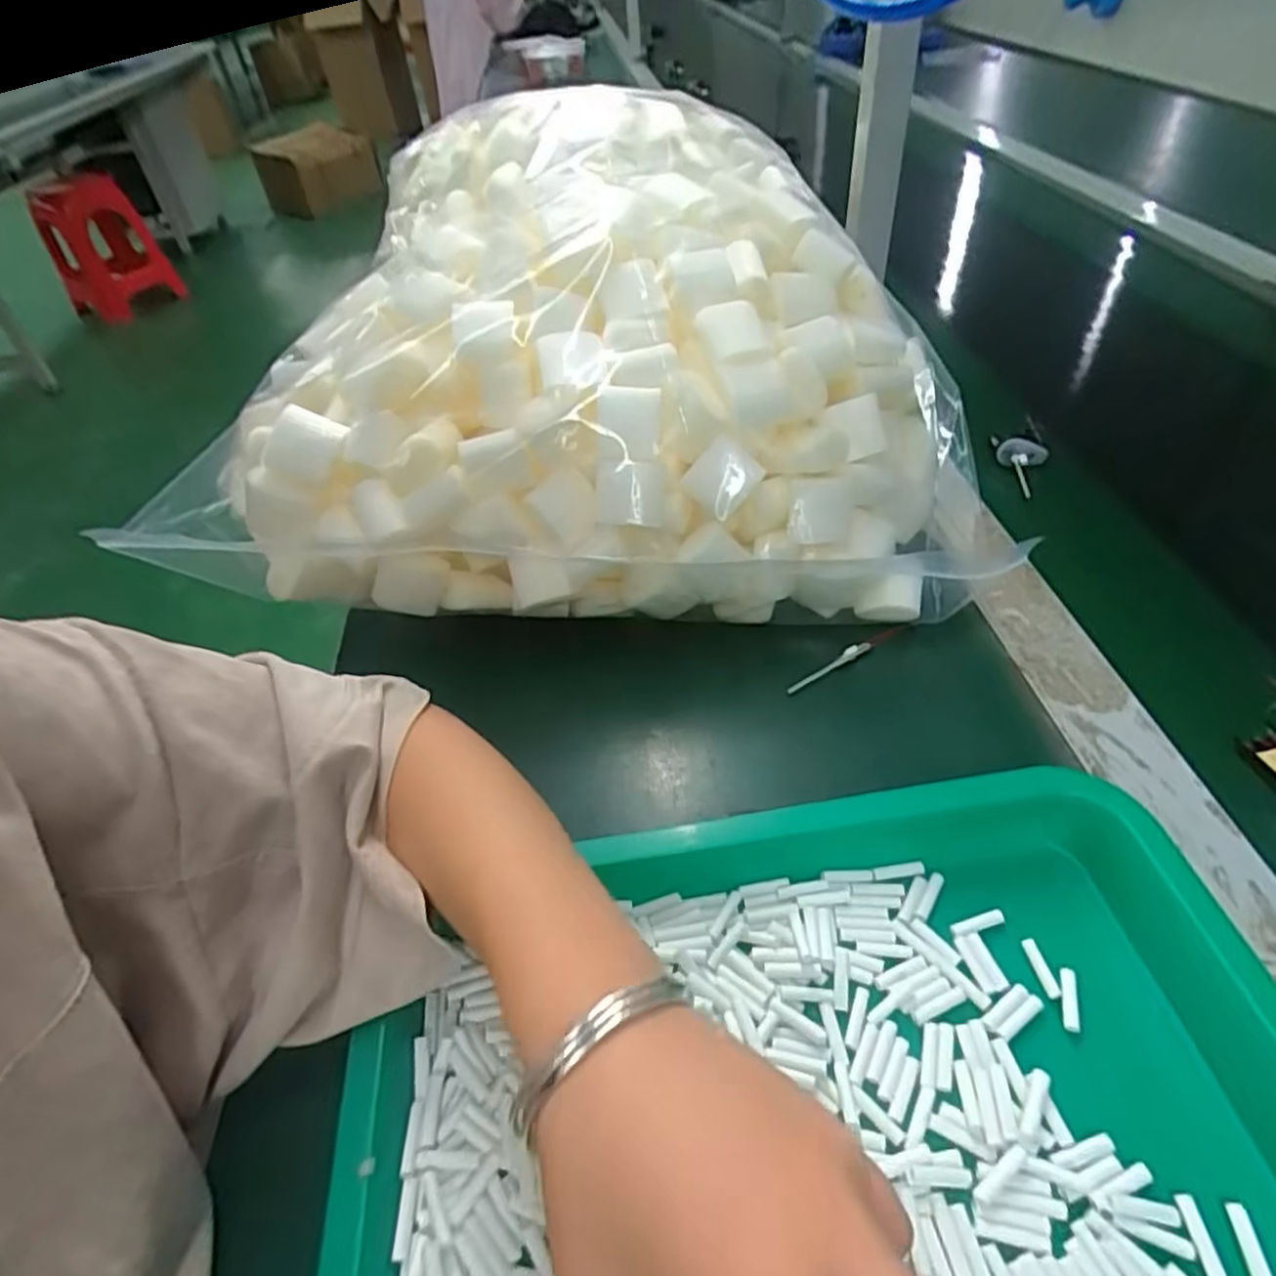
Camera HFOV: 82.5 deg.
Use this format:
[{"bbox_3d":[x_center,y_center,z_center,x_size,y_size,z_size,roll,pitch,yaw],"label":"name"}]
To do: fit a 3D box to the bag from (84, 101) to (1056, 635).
[{"bbox_3d":[-0.021,-0.187,0.480,0.434,0.213,0.354,-4,44,-1],"label":"bag"}]

